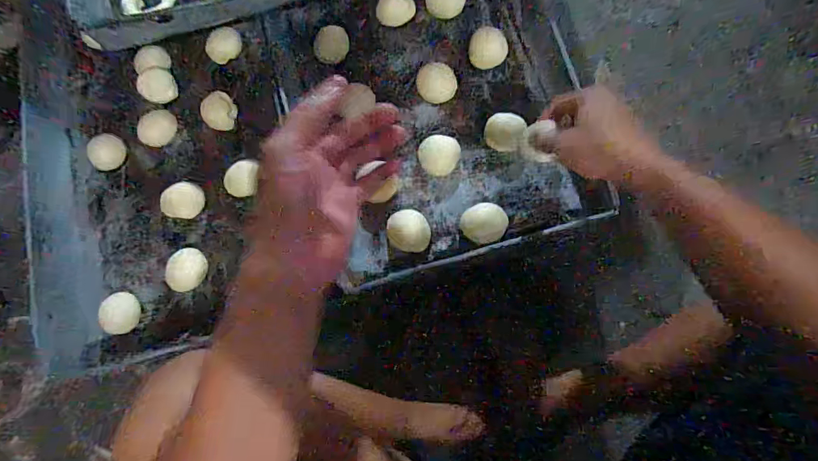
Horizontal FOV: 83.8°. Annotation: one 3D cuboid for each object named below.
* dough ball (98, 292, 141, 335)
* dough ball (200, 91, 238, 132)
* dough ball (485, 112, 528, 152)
[{"bbox_3d":[-0.405,0.116,0.643,0.041,0.039,0.056,-9,83,2],"label":"dough ball"},{"bbox_3d":[-0.291,-0.183,0.702,0.049,0.028,0.050,0,83,3],"label":"dough ball"},{"bbox_3d":[0.136,-0.137,0.646,0.056,0.034,0.049,3,83,4],"label":"dough ball"}]

